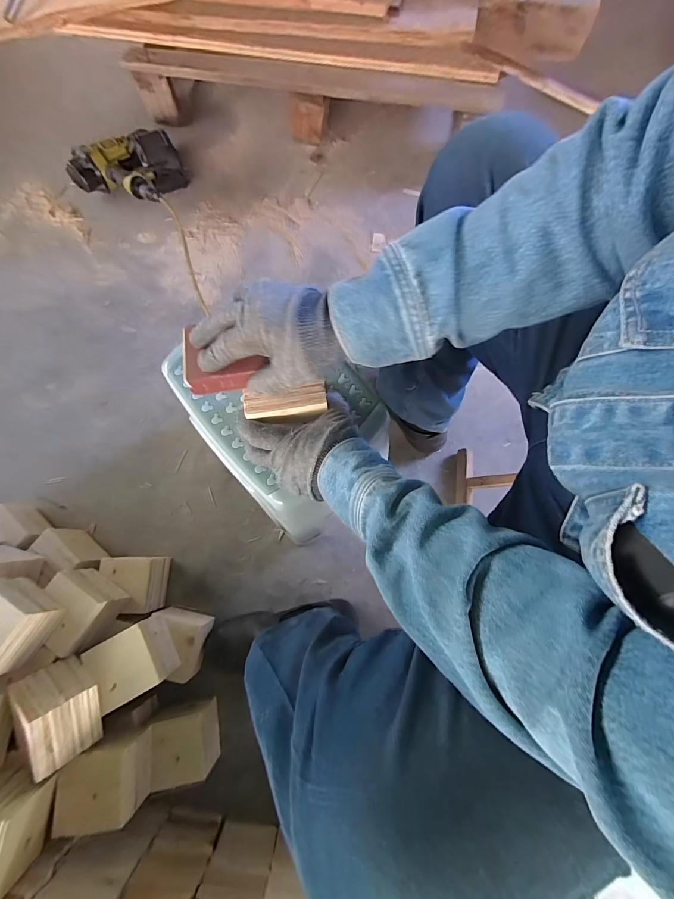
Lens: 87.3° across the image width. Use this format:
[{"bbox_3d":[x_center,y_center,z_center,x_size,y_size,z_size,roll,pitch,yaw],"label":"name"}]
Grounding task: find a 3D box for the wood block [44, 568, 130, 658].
[{"bbox_3d":[-0.439,0.276,0.605,0.103,0.087,0.103,28,77,8],"label":"wood block"}]

